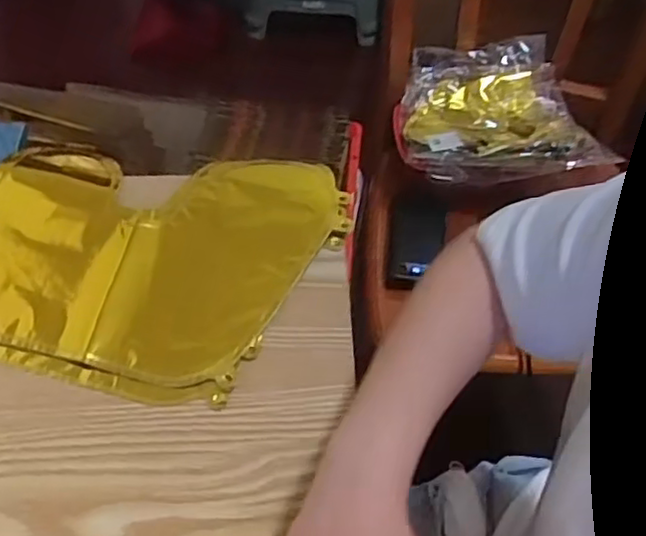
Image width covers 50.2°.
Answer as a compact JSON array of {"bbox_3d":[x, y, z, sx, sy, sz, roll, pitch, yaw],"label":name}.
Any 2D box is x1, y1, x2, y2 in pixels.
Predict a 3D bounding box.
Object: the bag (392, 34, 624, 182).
[{"bbox_3d":[0.252,-0.230,1.015,0.279,0.059,0.271,3,55,0],"label":"bag"}]

